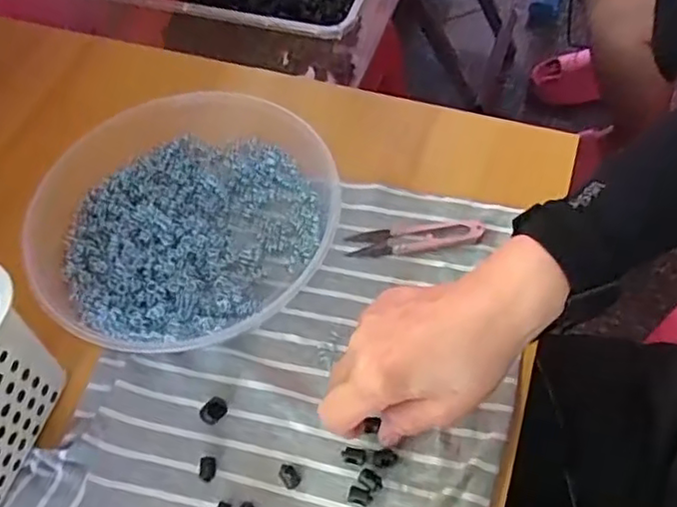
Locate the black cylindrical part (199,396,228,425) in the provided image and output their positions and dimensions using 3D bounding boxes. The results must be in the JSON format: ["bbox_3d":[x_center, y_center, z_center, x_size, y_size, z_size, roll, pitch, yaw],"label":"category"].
[{"bbox_3d":[-0.080,0.102,0.407,0.014,0.013,0.018,37,68,23],"label":"black cylindrical part"}]

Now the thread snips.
[{"bbox_3d":[0.057,-0.013,0.471,0.100,0.011,0.024,-7,58,0],"label":"thread snips"}]

